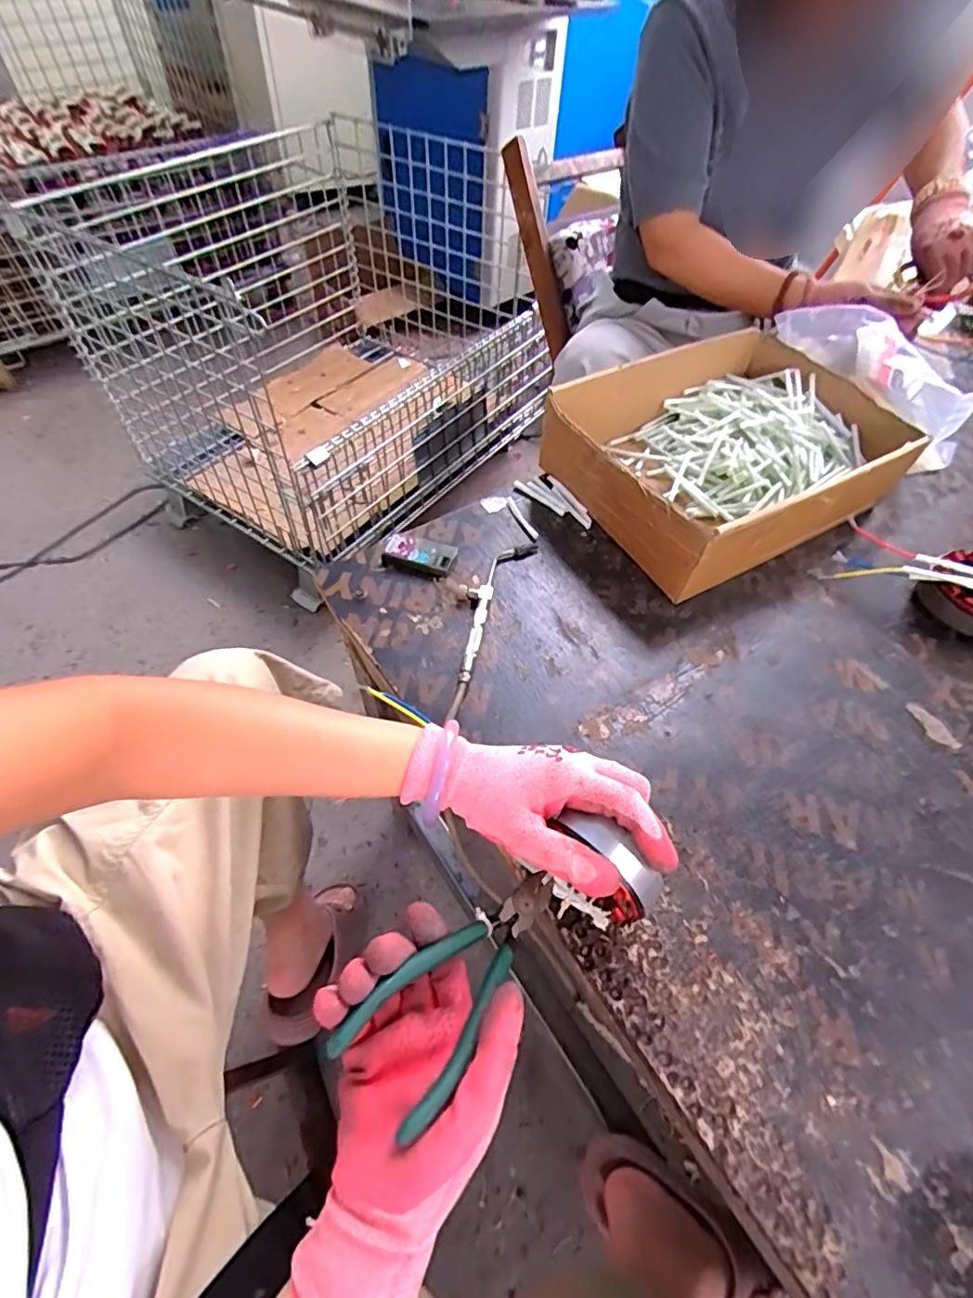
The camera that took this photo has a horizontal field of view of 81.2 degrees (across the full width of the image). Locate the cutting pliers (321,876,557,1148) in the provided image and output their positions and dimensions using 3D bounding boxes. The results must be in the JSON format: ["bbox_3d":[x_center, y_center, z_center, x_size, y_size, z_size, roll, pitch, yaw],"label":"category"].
[{"bbox_3d":[-0.010,0.177,0.319,0.052,0.012,0.146,32,43,19],"label":"cutting pliers"}]

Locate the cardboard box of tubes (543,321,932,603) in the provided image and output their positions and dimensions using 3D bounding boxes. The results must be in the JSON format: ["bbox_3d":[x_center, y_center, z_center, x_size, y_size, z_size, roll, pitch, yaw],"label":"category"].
[{"bbox_3d":[0.258,-0.210,0.610,0.336,0.096,0.241,-24,59,-19],"label":"cardboard box of tubes"}]

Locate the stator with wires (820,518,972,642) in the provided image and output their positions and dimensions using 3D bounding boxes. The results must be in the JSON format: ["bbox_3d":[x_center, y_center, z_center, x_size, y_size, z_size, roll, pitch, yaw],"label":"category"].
[{"bbox_3d":[0.437,-0.067,0.548,0.179,0.040,0.085,29,58,17],"label":"stator with wires"}]

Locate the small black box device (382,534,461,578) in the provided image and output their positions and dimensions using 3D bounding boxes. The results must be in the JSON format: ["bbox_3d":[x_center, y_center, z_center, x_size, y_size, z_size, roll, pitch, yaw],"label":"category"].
[{"bbox_3d":[-0.064,-0.091,0.551,0.066,0.015,0.035,15,55,8],"label":"small black box device"}]

